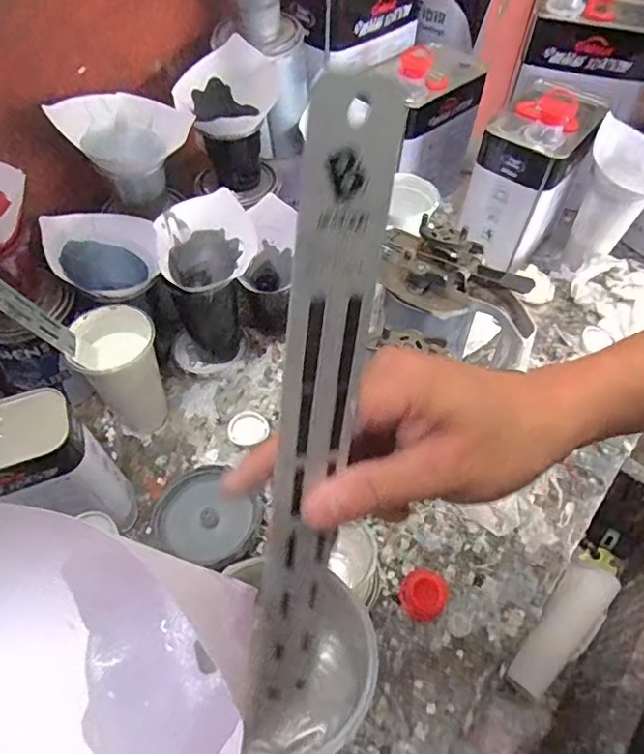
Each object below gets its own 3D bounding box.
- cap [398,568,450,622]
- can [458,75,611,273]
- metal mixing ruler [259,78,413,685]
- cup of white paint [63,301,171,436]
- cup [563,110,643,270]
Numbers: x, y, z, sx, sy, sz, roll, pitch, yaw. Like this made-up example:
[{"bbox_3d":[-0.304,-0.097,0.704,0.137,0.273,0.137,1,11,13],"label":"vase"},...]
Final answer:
[{"bbox_3d":[0.094,0.202,0.506,0.041,0.021,0.041,1,55,-1],"label":"cap"},{"bbox_3d":[0.283,-0.281,0.739,0.113,0.188,0.180,28,58,17],"label":"can"},{"bbox_3d":[-0.004,0.038,0.218,0.032,0.278,0.005,-7,30,-25],"label":"metal mixing ruler"},{"bbox_3d":[-0.208,-0.005,0.577,0.072,0.124,0.081,-6,55,-6],"label":"cup of white paint"},{"bbox_3d":[0.392,-0.231,0.728,0.115,0.167,0.108,22,57,14],"label":"cup"}]

